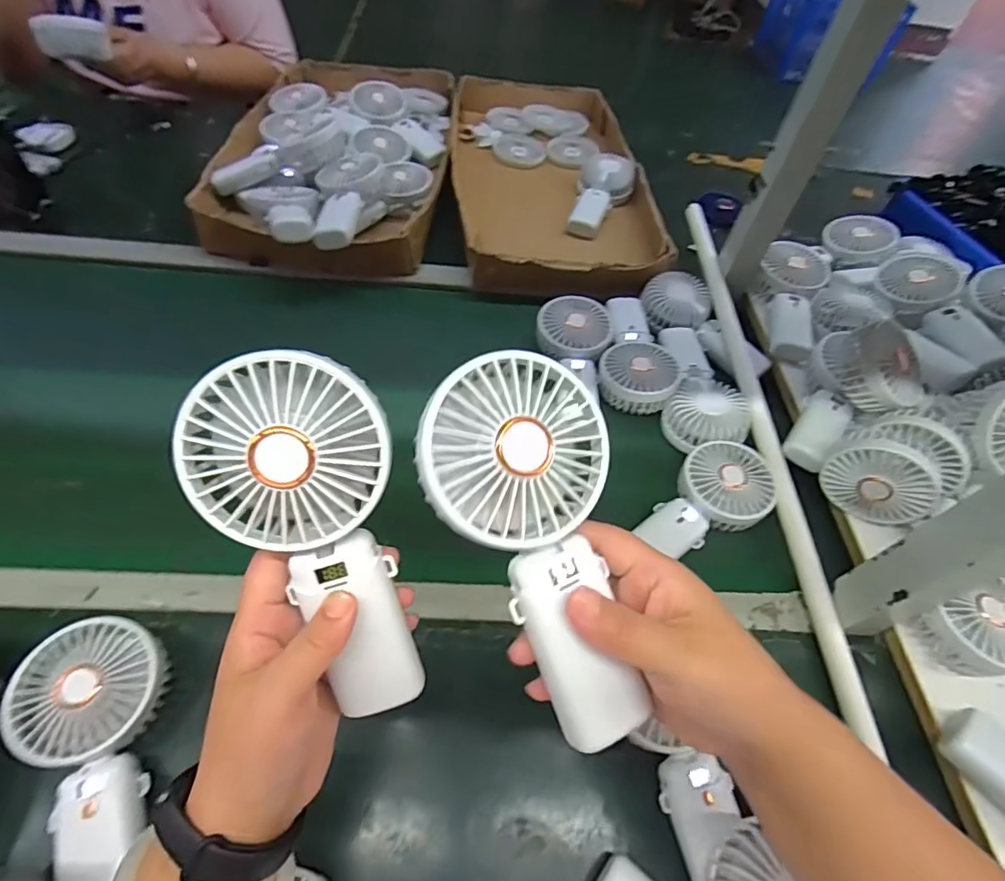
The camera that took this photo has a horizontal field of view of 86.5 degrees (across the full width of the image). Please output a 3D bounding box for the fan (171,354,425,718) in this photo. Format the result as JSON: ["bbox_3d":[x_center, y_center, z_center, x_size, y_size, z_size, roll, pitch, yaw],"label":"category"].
[{"bbox_3d":[-0.084,0.050,0.254,0.085,0.169,0.040,-21,14,-17],"label":"fan"}]

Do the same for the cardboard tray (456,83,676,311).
[{"bbox_3d":[0.073,-0.417,0.851,0.298,0.067,0.542,-2,54,-4],"label":"cardboard tray"}]

